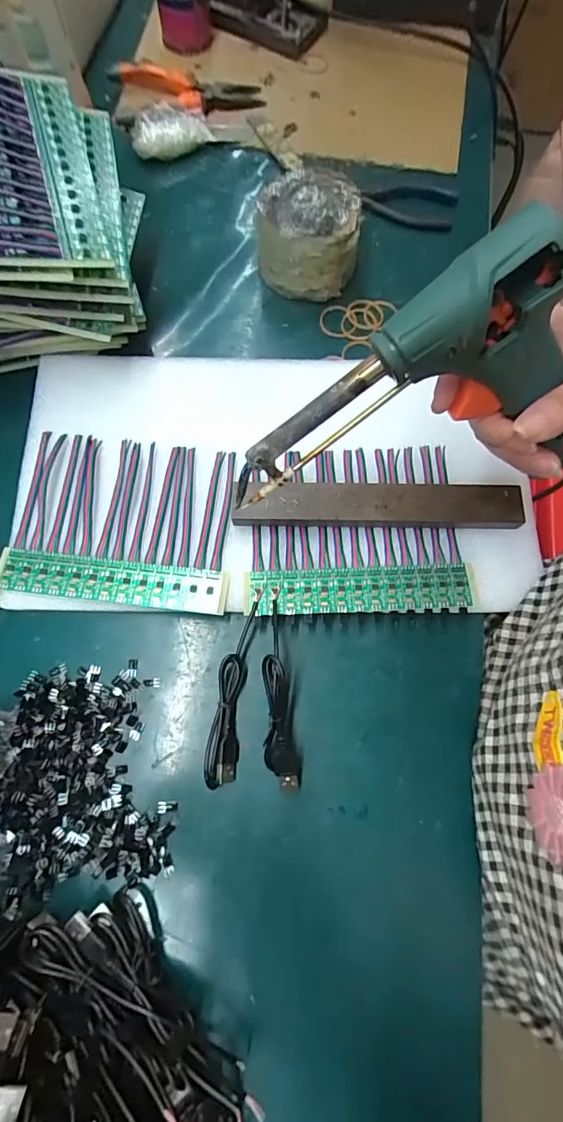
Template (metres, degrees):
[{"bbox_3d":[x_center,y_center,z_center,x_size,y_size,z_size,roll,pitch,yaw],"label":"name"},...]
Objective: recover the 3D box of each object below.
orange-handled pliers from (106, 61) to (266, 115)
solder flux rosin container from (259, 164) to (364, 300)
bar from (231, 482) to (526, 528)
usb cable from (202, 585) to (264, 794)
[{"bbox_3d":[-0.093,-0.454,0.453,0.144,0.014,0.055,2,73,0],"label":"orange-handled pliers"},{"bbox_3d":[0.024,-0.278,0.401,0.086,0.066,0.078,-5,73,-2],"label":"solder flux rosin container"},{"bbox_3d":[0.069,-0.041,0.347,0.208,0.020,0.030,1,73,-1],"label":"bar"},{"bbox_3d":[-0.033,0.084,0.321,0.020,0.017,0.128,7,73,1],"label":"usb cable"}]

